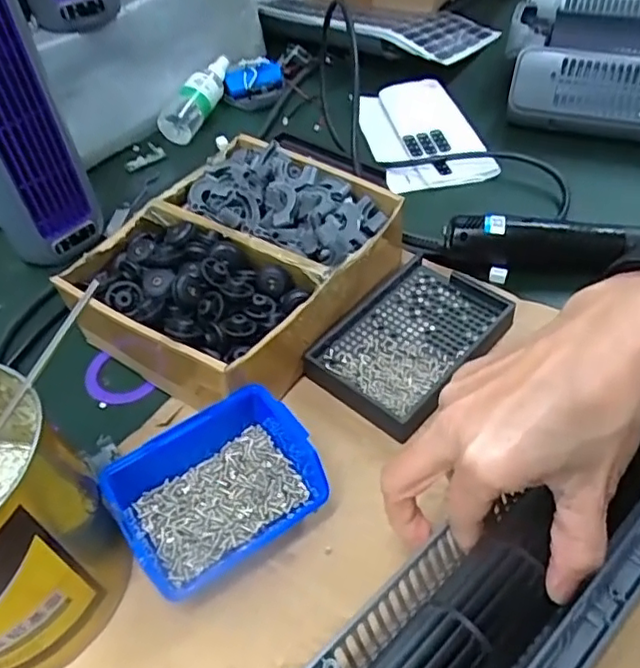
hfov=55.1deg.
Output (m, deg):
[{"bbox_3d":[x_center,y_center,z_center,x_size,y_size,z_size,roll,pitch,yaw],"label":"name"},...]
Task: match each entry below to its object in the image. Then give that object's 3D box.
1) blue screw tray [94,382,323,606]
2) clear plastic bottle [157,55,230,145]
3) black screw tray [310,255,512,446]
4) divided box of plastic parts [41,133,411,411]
[{"bbox_3d":[-0.058,0.092,0.358,0.110,0.048,0.082,-28,52,-20],"label":"blue screw tray"},{"bbox_3d":[-0.132,-0.270,0.683,0.038,0.035,0.132,21,68,22],"label":"clear plastic bottle"},{"bbox_3d":[0.064,0.004,0.449,0.102,0.026,0.141,30,56,28],"label":"black screw tray"},{"bbox_3d":[-0.057,-0.056,0.461,0.177,0.067,0.218,25,54,25],"label":"divided box of plastic parts"}]

